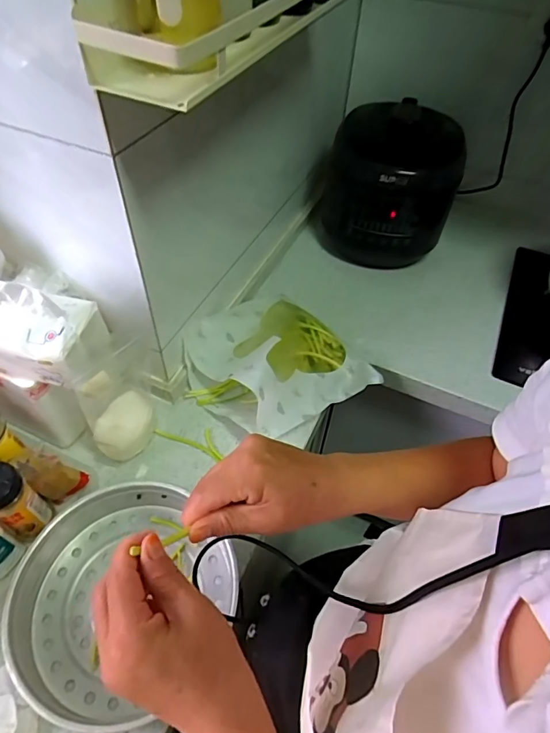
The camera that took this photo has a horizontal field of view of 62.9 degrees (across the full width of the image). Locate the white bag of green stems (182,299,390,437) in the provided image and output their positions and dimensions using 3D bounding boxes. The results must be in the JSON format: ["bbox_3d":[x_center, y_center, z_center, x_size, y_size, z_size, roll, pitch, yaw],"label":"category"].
[{"bbox_3d":[-0.006,-0.016,0.763,0.282,0.110,0.253,37,58,24],"label":"white bag of green stems"}]

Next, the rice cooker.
[{"bbox_3d":[0.237,-0.382,0.974,0.274,0.279,0.226,14,52,8],"label":"rice cooker"}]

